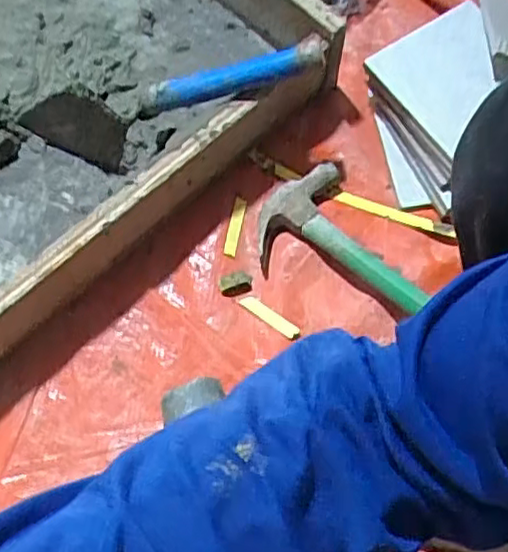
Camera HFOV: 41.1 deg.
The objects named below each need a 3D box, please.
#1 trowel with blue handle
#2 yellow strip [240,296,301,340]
[{"bbox_3d":[-0.085,-0.170,0.650,0.303,0.088,0.061,-12,68,16],"label":"trowel with blue handle"},{"bbox_3d":[0.016,0.039,0.655,0.065,0.004,0.013,34,73,12],"label":"yellow strip"}]

